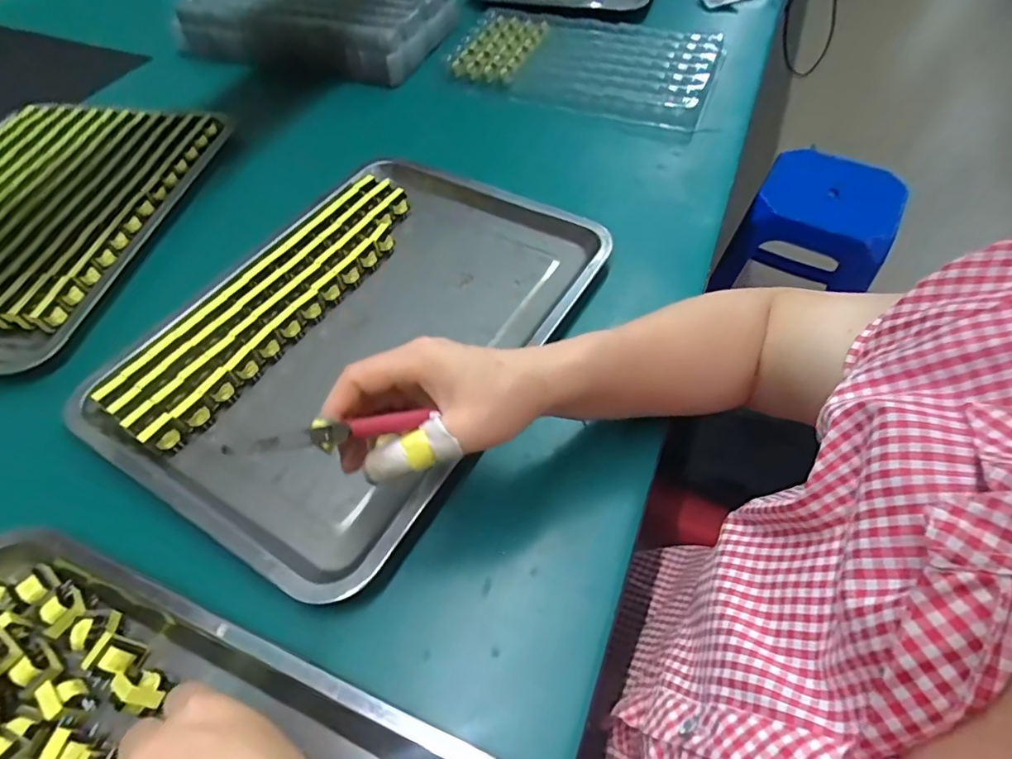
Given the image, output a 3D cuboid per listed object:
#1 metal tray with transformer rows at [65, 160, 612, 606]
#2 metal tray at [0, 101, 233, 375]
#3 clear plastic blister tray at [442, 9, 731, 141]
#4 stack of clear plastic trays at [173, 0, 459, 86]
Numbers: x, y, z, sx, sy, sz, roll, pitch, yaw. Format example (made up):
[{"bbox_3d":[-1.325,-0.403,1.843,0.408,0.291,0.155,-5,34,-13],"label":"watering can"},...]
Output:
[{"bbox_3d":[-0.114,-0.048,0.449,0.283,0.035,0.392,27,59,19],"label":"metal tray with transformer rows"},{"bbox_3d":[-0.491,-0.168,0.541,0.264,0.028,0.376,7,55,5],"label":"metal tray"},{"bbox_3d":[0.101,-0.430,0.708,0.345,0.025,0.214,18,57,13],"label":"clear plastic blister tray"},{"bbox_3d":[-0.272,-0.532,0.763,0.332,0.053,0.236,19,57,14],"label":"stack of clear plastic trays"}]

